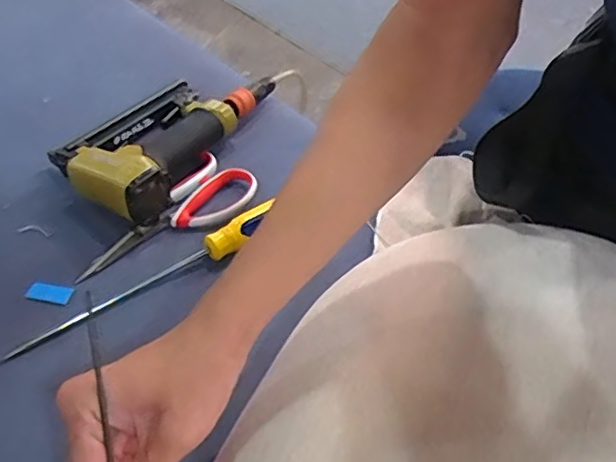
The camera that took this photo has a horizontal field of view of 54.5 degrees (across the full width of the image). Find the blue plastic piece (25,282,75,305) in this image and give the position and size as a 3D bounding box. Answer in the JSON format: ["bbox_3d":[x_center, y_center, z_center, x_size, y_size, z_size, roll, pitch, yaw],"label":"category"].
[{"bbox_3d":[-0.212,0.051,0.492,0.036,0.004,0.016,11,46,4],"label":"blue plastic piece"}]

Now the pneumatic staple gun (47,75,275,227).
[{"bbox_3d":[-0.134,-0.105,0.615,0.133,0.047,0.269,30,50,20],"label":"pneumatic staple gun"}]

